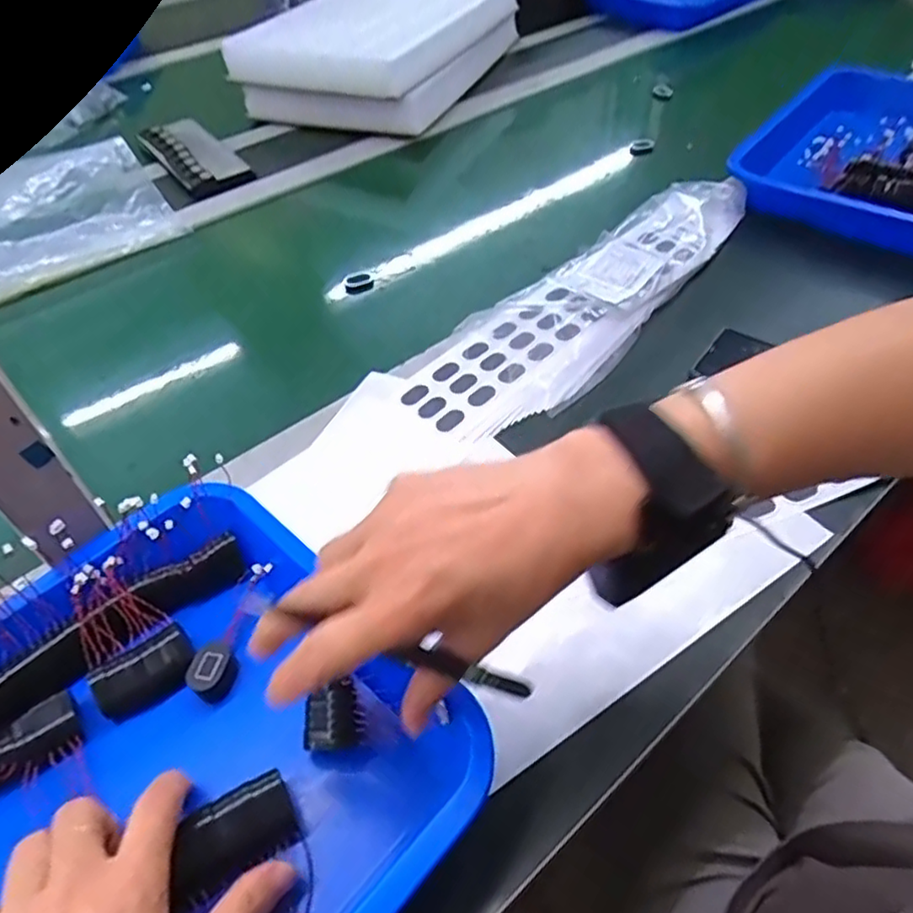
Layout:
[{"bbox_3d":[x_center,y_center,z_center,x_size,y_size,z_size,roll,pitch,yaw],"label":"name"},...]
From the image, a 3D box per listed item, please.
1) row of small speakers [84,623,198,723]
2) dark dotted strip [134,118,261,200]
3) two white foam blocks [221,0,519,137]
[{"bbox_3d":[-0.177,0.122,0.373,0.053,0.022,0.029,-29,53,-22],"label":"row of small speakers"},{"bbox_3d":[-0.337,-0.387,0.842,0.075,0.022,0.213,-31,54,-23],"label":"dark dotted strip"},{"bbox_3d":[-0.117,-0.636,1.004,0.311,0.097,0.420,16,51,16],"label":"two white foam blocks"}]

